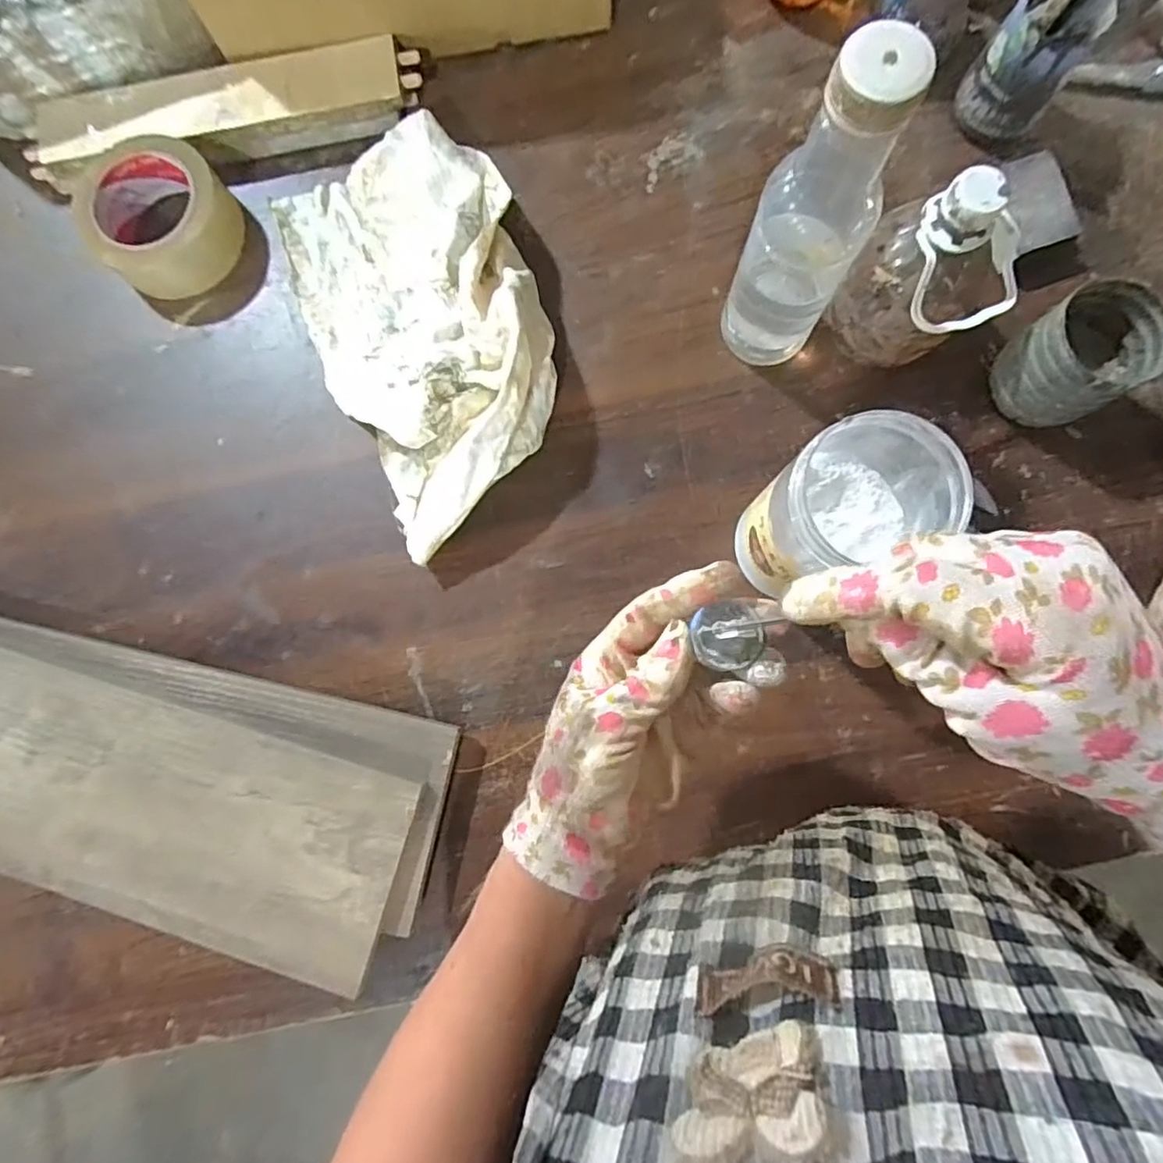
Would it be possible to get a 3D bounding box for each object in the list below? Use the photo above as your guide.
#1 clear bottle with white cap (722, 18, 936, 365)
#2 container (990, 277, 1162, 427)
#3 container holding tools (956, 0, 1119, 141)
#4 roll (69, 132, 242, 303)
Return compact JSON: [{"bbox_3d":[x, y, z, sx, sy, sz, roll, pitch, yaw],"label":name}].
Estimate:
[{"bbox_3d":[0.133,-0.202,0.356,0.063,0.211,0.054,33,86,4],"label":"clear bottle with white cap"},{"bbox_3d":[0.330,-0.149,0.406,0.071,0.078,0.068,0,85,2],"label":"container"},{"bbox_3d":[0.317,-0.370,0.421,0.062,0.101,0.070,37,87,5],"label":"container holding tools"},{"bbox_3d":[-0.324,-0.285,0.469,0.101,0.046,0.108,0,85,2],"label":"roll"}]

